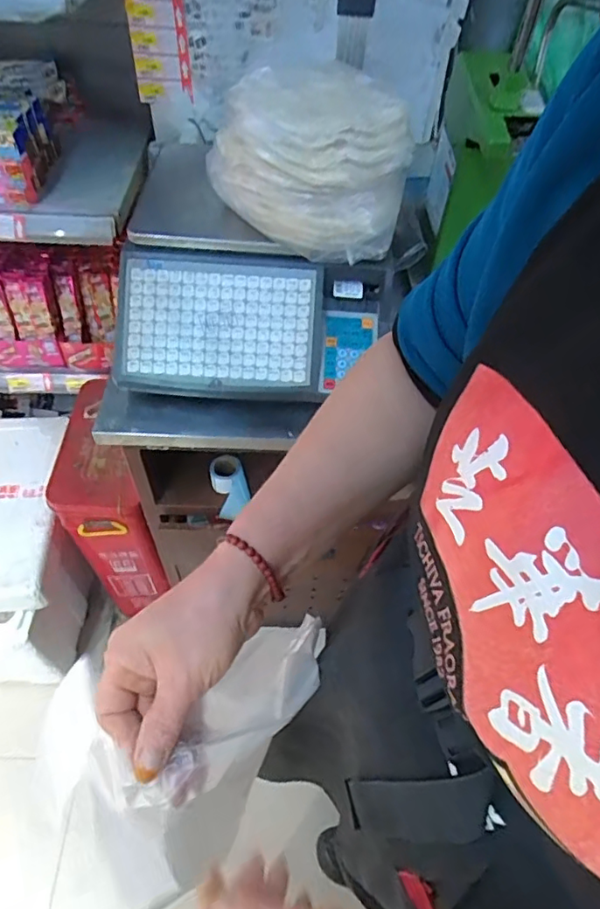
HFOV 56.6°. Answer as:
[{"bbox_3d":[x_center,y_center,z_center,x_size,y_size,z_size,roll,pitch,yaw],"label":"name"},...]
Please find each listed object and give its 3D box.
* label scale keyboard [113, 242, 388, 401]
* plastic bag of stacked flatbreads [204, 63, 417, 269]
[{"bbox_3d":[-0.062,-0.162,0.705,0.329,0.034,0.171,3,94,-6],"label":"label scale keyboard"},{"bbox_3d":[0.015,-0.355,0.666,0.218,0.143,0.184,11,53,5],"label":"plastic bag of stacked flatbreads"}]

